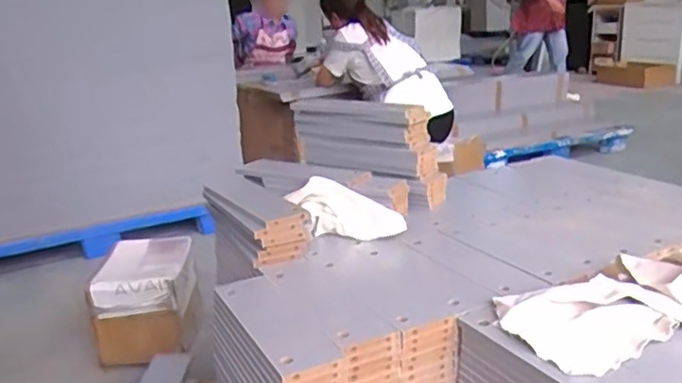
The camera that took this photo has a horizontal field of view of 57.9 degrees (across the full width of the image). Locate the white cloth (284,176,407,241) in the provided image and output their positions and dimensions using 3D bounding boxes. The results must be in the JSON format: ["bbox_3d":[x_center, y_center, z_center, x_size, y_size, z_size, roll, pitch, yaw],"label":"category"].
[{"bbox_3d":[0.004,0.041,1.098,0.216,0.101,0.042,18,22,13],"label":"white cloth"}]

